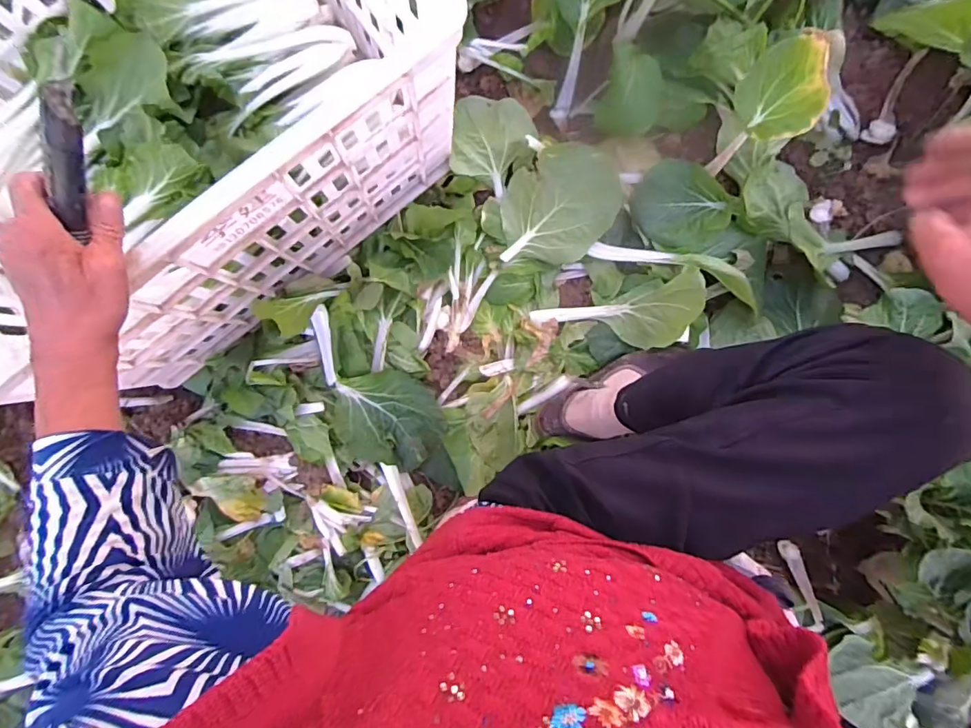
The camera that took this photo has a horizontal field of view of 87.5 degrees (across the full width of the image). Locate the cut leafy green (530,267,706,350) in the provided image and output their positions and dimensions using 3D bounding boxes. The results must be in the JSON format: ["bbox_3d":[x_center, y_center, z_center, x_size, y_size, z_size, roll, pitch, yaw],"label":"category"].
[{"bbox_3d":[0.182,-0.066,0.693,0.223,0.034,0.092,-7,86,16],"label":"cut leafy green"}]

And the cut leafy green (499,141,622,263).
[{"bbox_3d":[0.096,-0.207,0.683,0.172,0.054,0.138,-32,109,17],"label":"cut leafy green"}]

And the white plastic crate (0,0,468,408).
[{"bbox_3d":[-0.315,-0.237,0.504,0.498,0.303,0.347,-40,87,-3],"label":"white plastic crate"}]

